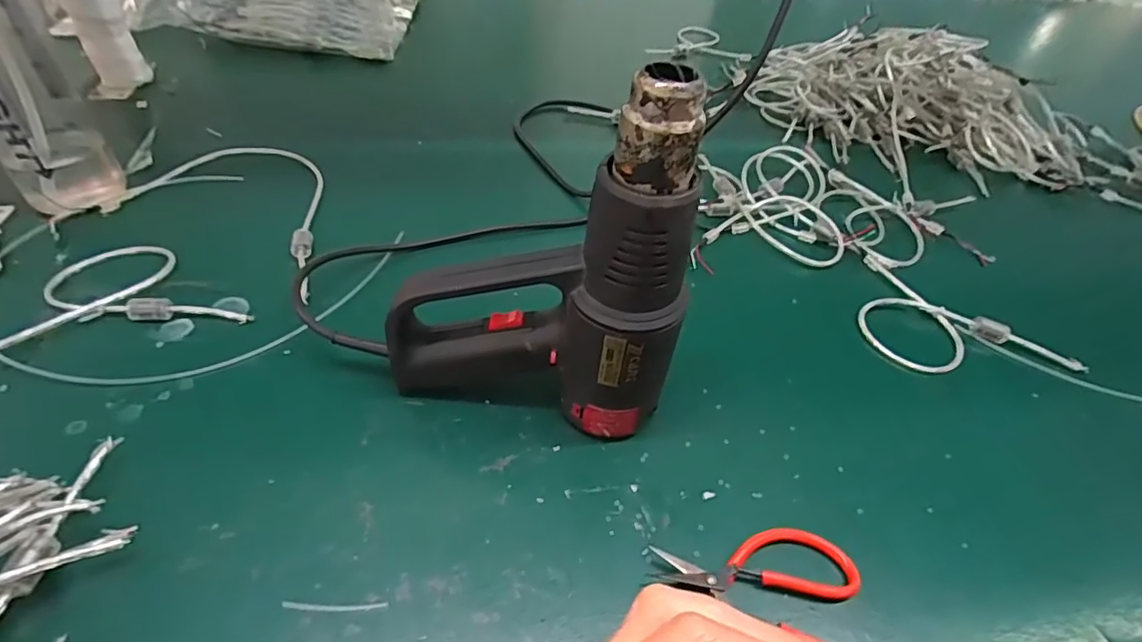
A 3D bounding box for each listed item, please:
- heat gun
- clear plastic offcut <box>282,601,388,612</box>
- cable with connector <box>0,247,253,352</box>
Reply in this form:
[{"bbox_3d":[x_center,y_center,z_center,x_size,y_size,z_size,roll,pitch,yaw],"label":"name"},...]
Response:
[{"bbox_3d":[-0.017,-0.027,0.323,0.179,0.224,0.058,10,45,2],"label":"heat gun"},{"bbox_3d":[-0.122,0.147,0.293,0.052,0.004,0.005,3,45,-5],"label":"clear plastic offcut"},{"bbox_3d":[-0.375,-0.016,0.421,0.221,0.014,0.137,-19,51,-24],"label":"cable with connector"}]

